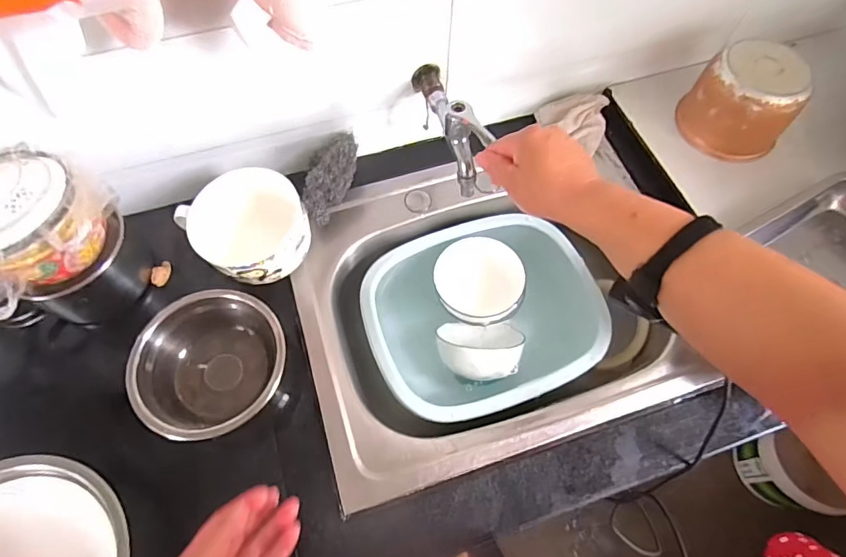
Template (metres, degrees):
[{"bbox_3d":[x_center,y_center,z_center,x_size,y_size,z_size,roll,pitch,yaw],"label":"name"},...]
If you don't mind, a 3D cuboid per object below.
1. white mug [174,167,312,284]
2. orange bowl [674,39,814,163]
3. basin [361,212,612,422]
[{"bbox_3d":[-0.202,-0.055,0.566,0.126,0.066,0.124,0,64,-1],"label":"white mug"},{"bbox_3d":[0.429,-0.238,0.654,0.102,0.117,0.108,0,64,-1],"label":"orange bowl"},{"bbox_3d":[0.079,0.056,0.657,0.292,0.131,0.244,-19,65,-10],"label":"basin"}]

